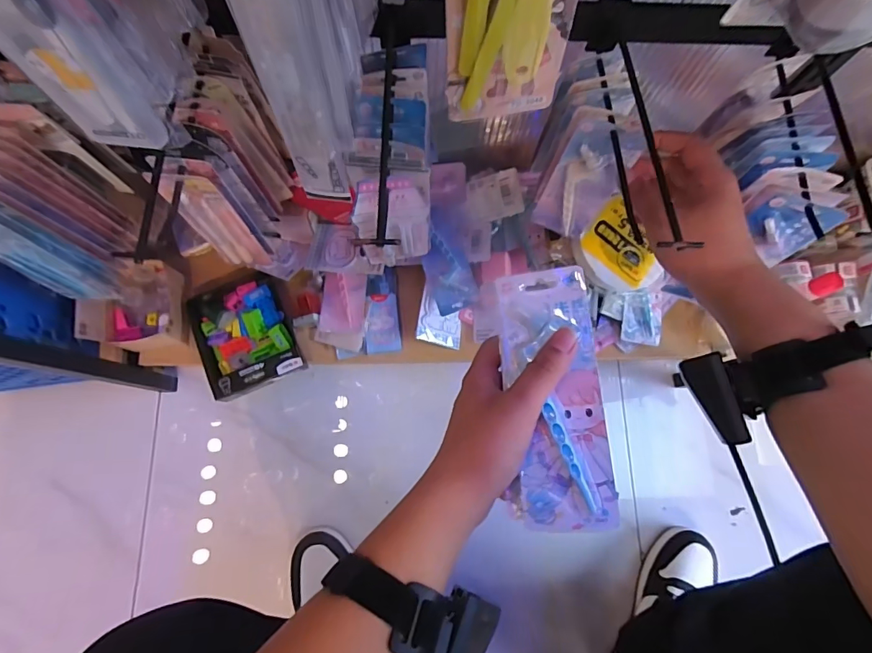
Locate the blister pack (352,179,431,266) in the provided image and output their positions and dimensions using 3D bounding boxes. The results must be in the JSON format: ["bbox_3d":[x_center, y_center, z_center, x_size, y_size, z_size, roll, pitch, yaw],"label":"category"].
[{"bbox_3d":[-0.041,-0.096,0.452,0.071,0.165,0.023,-4,76,-3],"label":"blister pack"}]

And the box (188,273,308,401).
[{"bbox_3d":[-0.281,0.008,0.666,0.129,0.044,0.171,-21,78,-7],"label":"box"}]

